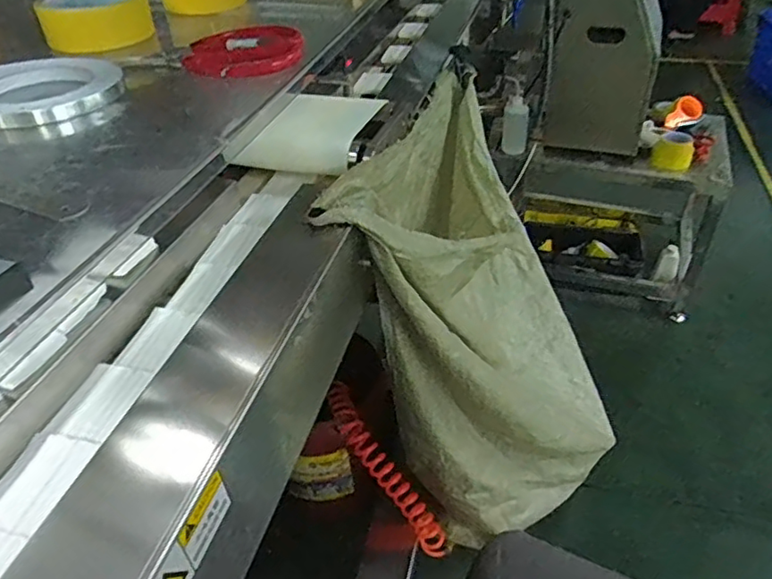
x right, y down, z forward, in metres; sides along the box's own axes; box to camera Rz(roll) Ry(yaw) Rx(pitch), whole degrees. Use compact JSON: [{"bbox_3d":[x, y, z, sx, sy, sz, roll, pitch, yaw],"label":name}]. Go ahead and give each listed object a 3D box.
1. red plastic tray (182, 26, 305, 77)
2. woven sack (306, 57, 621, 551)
[{"bbox_3d":[-0.118,-0.199,0.496,0.095,0.018,0.077,-3,37,-2],"label":"red plastic tray"},{"bbox_3d":[0.237,0.071,1.140,0.446,0.773,0.663,12,39,17],"label":"woven sack"}]

